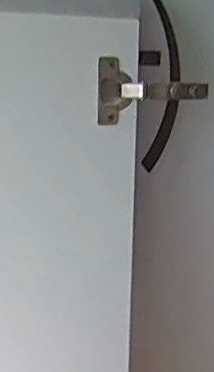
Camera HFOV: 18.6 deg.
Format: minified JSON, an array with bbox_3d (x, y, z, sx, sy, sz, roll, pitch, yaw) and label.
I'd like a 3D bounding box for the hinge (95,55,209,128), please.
[{"bbox_3d":[0.044,-0.092,0.618,0.113,0.055,0.028,-8,29,-30],"label":"hinge"}]

